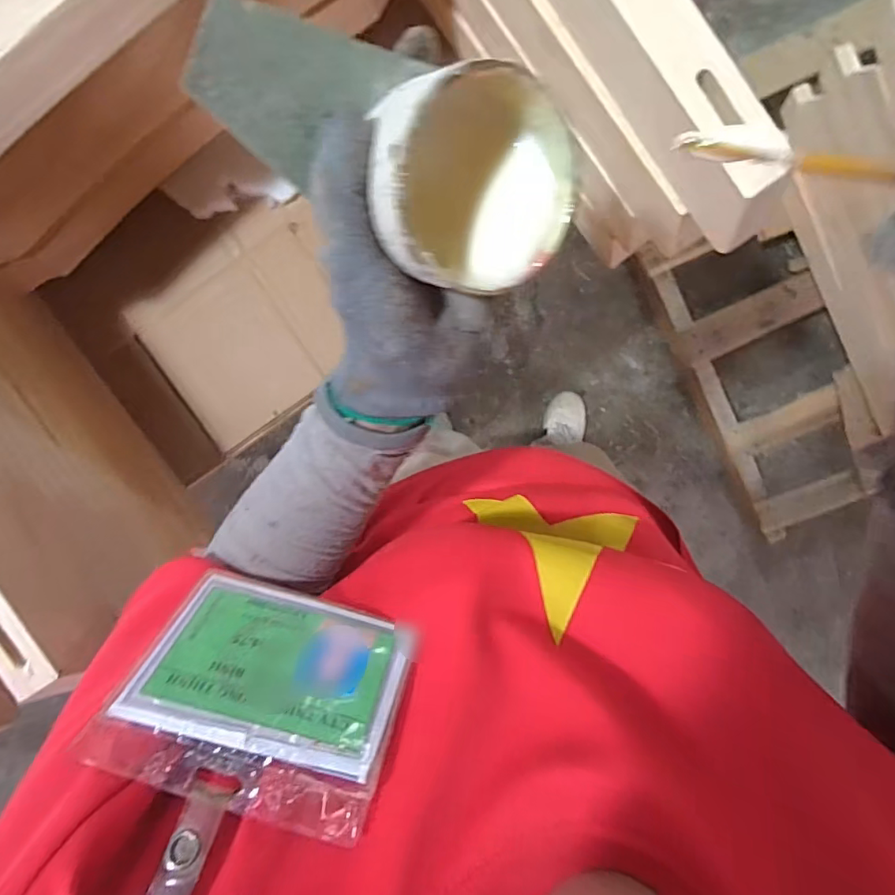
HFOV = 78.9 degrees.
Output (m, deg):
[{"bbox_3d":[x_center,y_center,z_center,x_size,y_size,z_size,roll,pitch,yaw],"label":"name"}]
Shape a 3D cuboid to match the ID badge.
[{"bbox_3d":[-0.067,0.090,0.207,0.098,0.084,0.005,15,127,4],"label":"ID badge"}]

